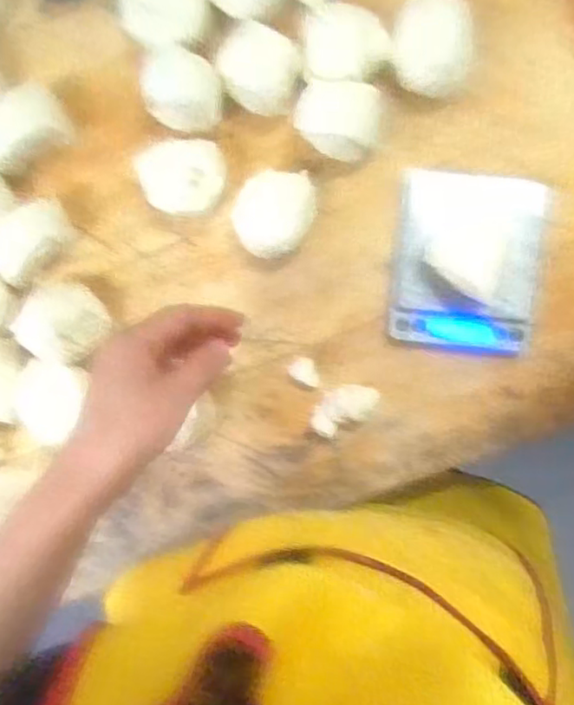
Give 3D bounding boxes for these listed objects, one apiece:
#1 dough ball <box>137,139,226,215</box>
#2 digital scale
[{"bbox_3d":[-0.077,-0.130,0.480,0.065,0.039,0.056,-14,99,5],"label":"dough ball"},{"bbox_3d":[0.136,-0.067,0.482,0.105,0.019,0.128,6,95,4],"label":"digital scale"}]

